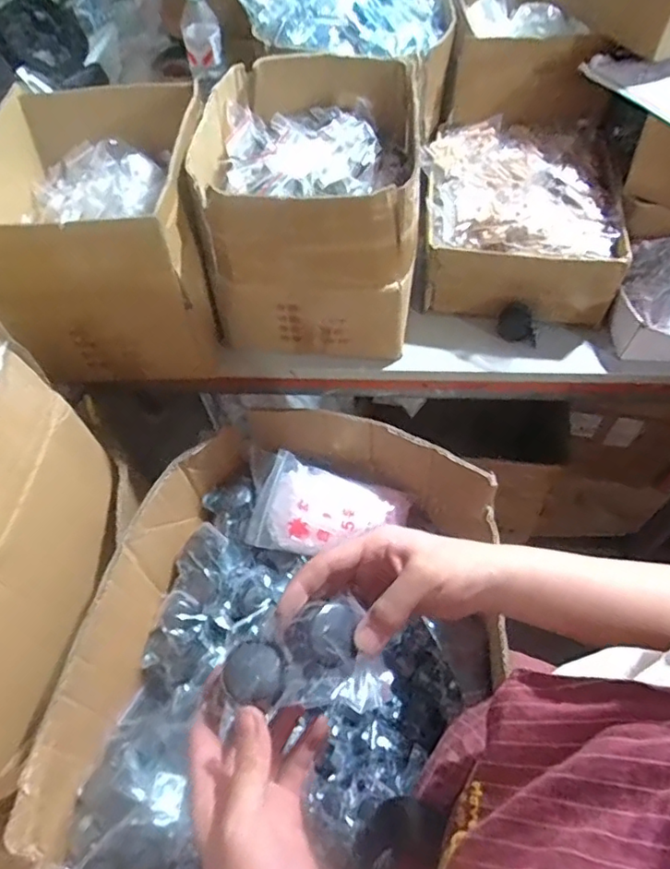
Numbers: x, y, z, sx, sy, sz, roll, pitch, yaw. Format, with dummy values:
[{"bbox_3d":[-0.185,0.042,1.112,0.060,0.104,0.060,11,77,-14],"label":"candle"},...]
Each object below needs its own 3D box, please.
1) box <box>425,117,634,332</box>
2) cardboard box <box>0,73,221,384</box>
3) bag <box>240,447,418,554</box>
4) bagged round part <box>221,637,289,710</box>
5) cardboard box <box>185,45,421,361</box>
[{"bbox_3d":[0.265,-0.317,0.835,0.262,0.124,0.309,6,57,6],"label":"box"},{"bbox_3d":[-0.295,-0.274,0.756,0.257,0.222,0.337,-8,56,-4],"label":"cardboard box"},{"bbox_3d":[-0.008,0.109,0.789,0.210,0.044,0.129,13,74,6],"label":"bag"},{"bbox_3d":[-0.055,0.166,0.398,0.043,0.017,0.043,4,67,-10],"label":"bagged round part"},{"bbox_3d":[-0.026,-0.328,0.781,0.273,0.220,0.365,3,56,4],"label":"cardboard box"}]

